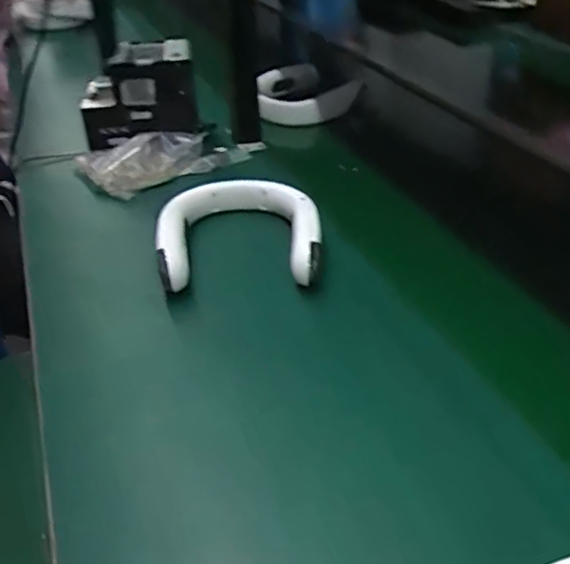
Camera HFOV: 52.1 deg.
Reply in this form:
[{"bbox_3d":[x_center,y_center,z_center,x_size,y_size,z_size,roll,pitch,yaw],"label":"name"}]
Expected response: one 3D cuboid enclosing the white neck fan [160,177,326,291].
[{"bbox_3d":[-0.051,-0.067,0.693,0.183,0.053,0.187,-1,37,2],"label":"white neck fan"}]

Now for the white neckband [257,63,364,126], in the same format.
[{"bbox_3d":[0.046,-0.369,1.123,0.205,0.065,0.184,-4,37,-2],"label":"white neckband"}]

